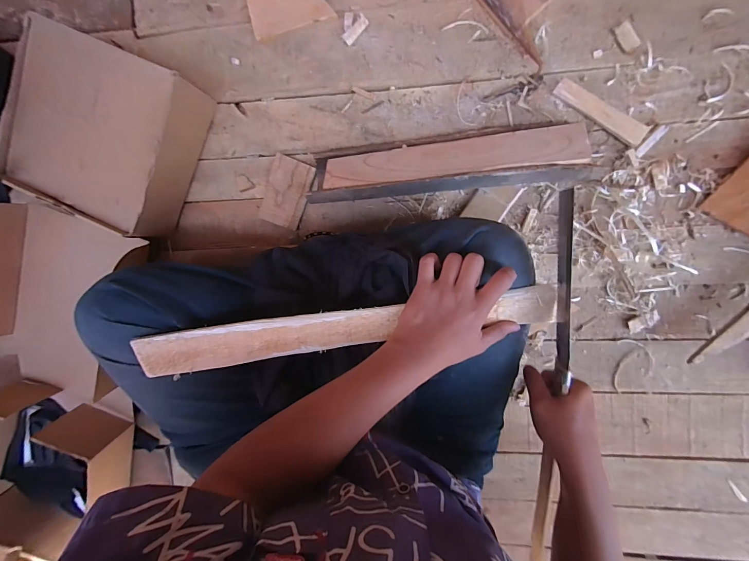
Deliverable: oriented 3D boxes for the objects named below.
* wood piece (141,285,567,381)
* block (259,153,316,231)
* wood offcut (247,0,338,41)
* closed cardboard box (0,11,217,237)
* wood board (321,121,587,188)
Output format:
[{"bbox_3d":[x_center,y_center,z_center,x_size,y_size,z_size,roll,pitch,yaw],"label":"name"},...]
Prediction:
[{"bbox_3d":[-0.029,0.057,0.382,0.474,0.015,0.048,-8,95,0],"label":"wood piece"},{"bbox_3d":[-0.155,-0.154,0.578,0.073,0.016,0.112,21,98,3],"label":"block"},{"bbox_3d":[-0.142,-0.458,0.544,0.128,0.011,0.090,-14,94,7],"label":"wood offcut"},{"bbox_3d":[-0.439,-0.234,0.540,0.254,0.107,0.249,23,98,3],"label":"closed cardboard box"},{"bbox_3d":[0.109,-0.183,0.494,0.374,0.012,0.062,-3,74,9],"label":"wood board"}]

